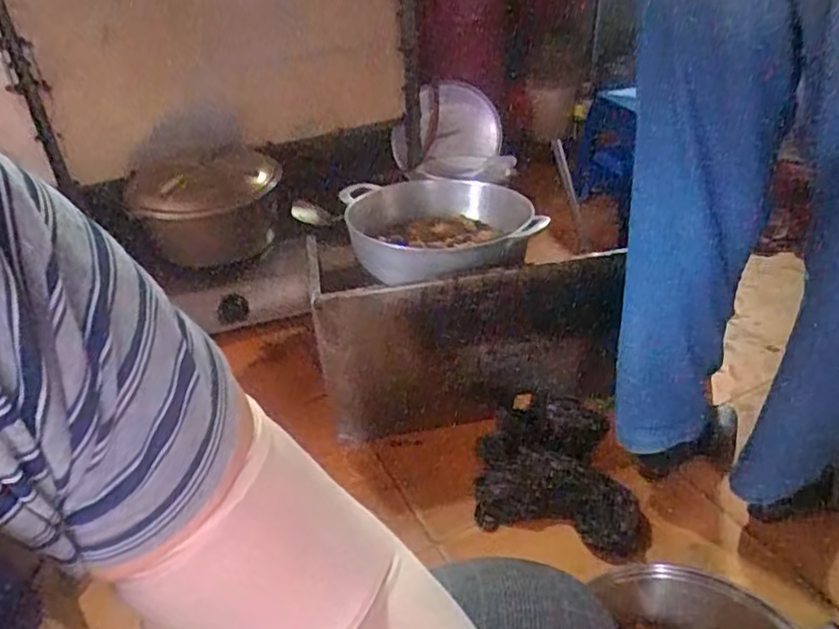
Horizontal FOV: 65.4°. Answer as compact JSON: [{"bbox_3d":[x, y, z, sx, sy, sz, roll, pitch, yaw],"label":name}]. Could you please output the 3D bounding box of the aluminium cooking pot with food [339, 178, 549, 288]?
[{"bbox_3d":[0.044,-0.149,1.203,0.336,0.111,0.382,-9,34,-8],"label":"aluminium cooking pot with food"}]

